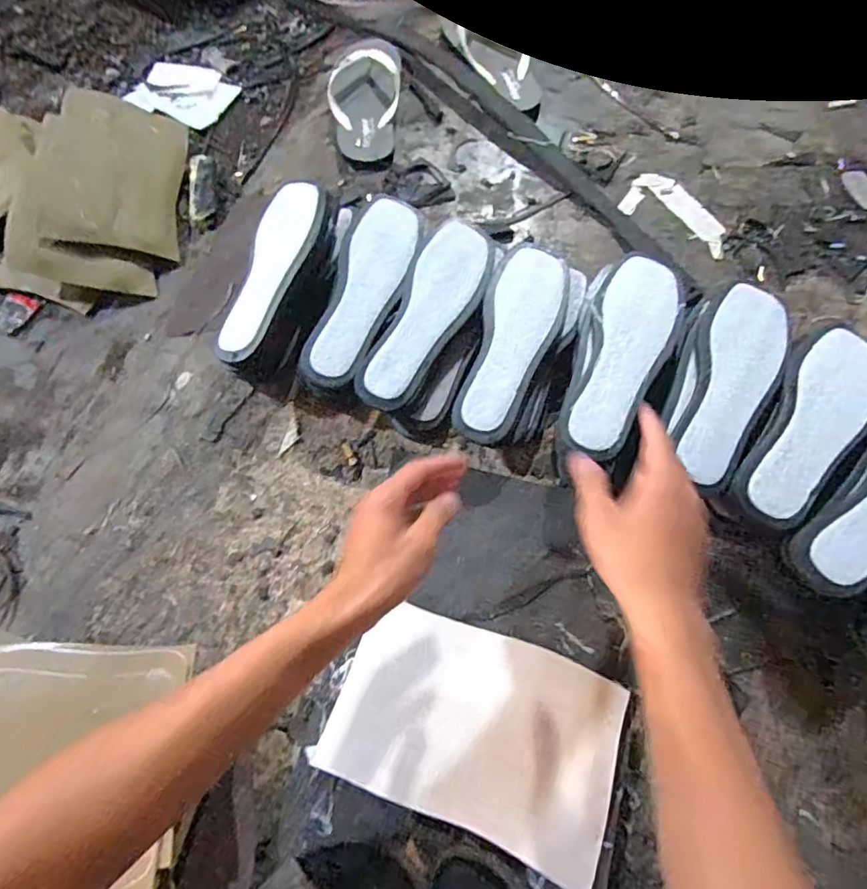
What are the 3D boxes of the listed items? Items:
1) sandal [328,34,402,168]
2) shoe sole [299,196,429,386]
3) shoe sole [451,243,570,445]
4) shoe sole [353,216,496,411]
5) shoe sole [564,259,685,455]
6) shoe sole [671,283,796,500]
[{"bbox_3d":[-0.098,-0.507,0.779,0.097,0.036,0.211,4,82,4],"label":"sandal"},{"bbox_3d":[-0.078,-0.179,0.615,0.085,0.033,0.245,16,70,8],"label":"shoe sole"},{"bbox_3d":[0.090,-0.115,0.590,0.085,0.029,0.236,15,69,5],"label":"shoe sole"},{"bbox_3d":[-0.003,-0.148,0.607,0.086,0.031,0.242,22,71,10],"label":"shoe sole"},{"bbox_3d":[0.191,-0.095,0.542,0.082,0.018,0.227,24,70,9],"label":"shoe sole"},{"bbox_3d":[0.295,-0.064,0.528,0.082,0.015,0.223,24,70,9],"label":"shoe sole"}]

